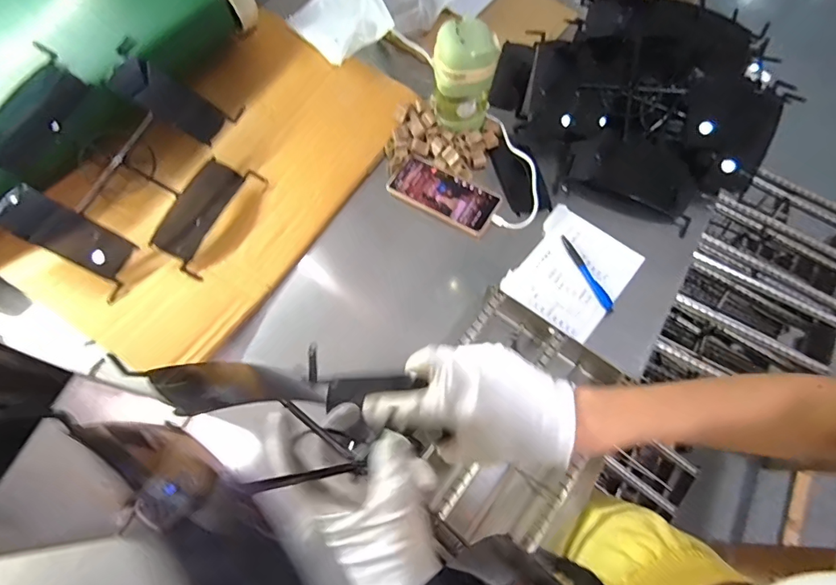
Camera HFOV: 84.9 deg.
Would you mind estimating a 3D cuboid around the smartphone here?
[{"bbox_3d":[0.038,-0.146,0.678,0.160,0.007,0.080,30,70,11],"label":"smartphone"}]

